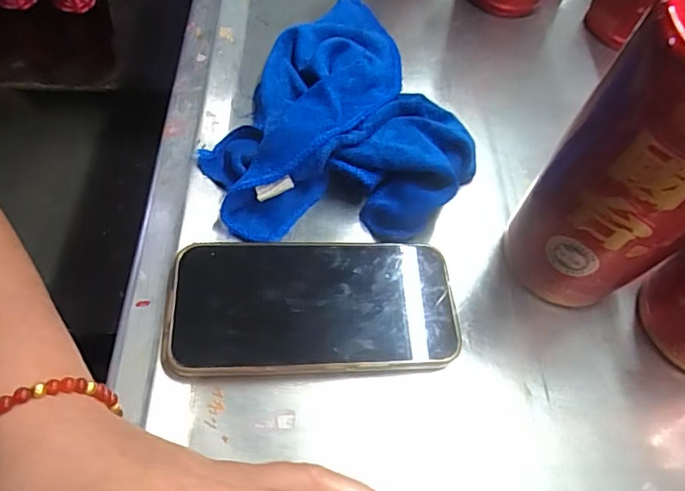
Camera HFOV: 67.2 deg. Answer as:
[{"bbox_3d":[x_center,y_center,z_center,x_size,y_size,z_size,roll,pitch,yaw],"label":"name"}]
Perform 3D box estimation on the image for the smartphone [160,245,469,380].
[{"bbox_3d":[-0.016,0.033,0.291,0.159,0.007,0.078,0,59,-5],"label":"smartphone"}]

